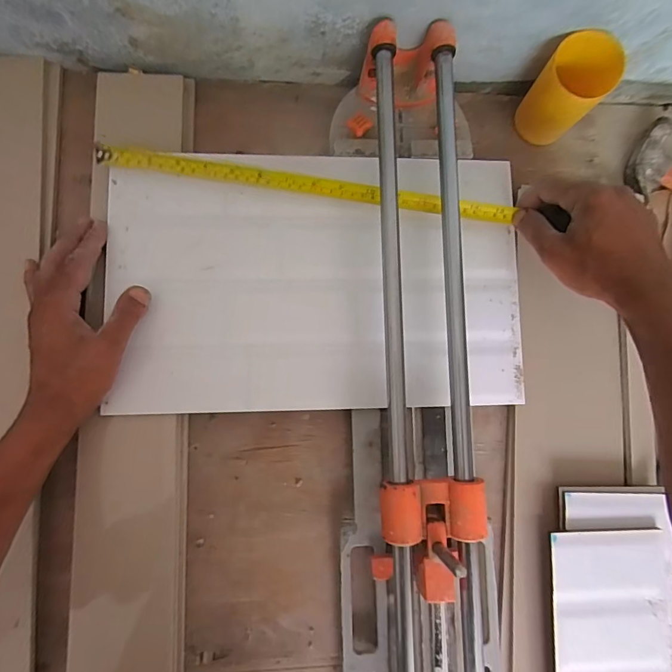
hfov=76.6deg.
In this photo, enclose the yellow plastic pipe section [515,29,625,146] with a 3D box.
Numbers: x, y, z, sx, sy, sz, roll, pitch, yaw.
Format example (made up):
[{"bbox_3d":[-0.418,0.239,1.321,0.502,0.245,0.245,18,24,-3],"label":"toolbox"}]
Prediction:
[{"bbox_3d":[0.231,-0.249,0.436,0.063,0.098,0.059,0,84,-5],"label":"yellow plastic pipe section"}]

